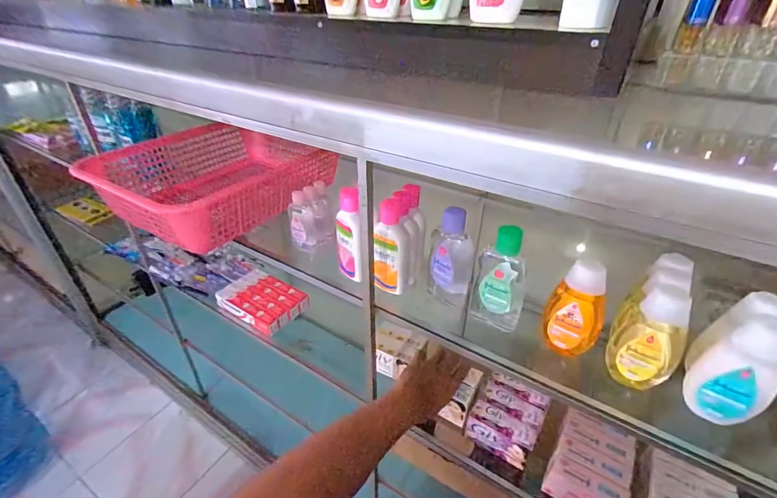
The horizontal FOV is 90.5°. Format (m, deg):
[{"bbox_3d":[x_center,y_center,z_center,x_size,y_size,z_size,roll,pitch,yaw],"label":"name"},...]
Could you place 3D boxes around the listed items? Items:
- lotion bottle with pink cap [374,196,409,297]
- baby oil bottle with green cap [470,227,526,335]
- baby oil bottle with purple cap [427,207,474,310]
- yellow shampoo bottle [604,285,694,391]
[{"bbox_3d":[0.003,-0.001,0.494,0.040,0.120,0.033,3,34,5],"label":"lotion bottle with pink cap"},{"bbox_3d":[0.129,0.035,0.440,0.055,0.131,0.031,12,36,17],"label":"baby oil bottle with green cap"},{"bbox_3d":[0.076,0.013,0.473,0.050,0.121,0.037,2,34,3],"label":"baby oil bottle with purple cap"},{"bbox_3d":[0.256,0.092,0.378,0.054,0.117,0.036,24,41,31],"label":"yellow shampoo bottle"}]

